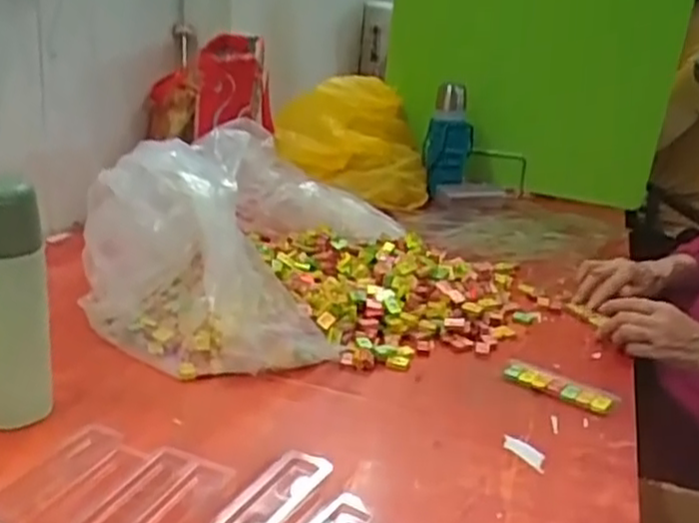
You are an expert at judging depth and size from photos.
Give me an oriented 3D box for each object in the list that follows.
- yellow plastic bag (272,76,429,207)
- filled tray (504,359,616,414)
[{"bbox_3d":[0.007,-0.247,1.447,0.287,0.193,0.241,5,21,1],"label":"yellow plastic bag"},{"bbox_3d":[0.235,0.141,0.836,0.123,0.012,0.037,18,24,29],"label":"filled tray"}]

